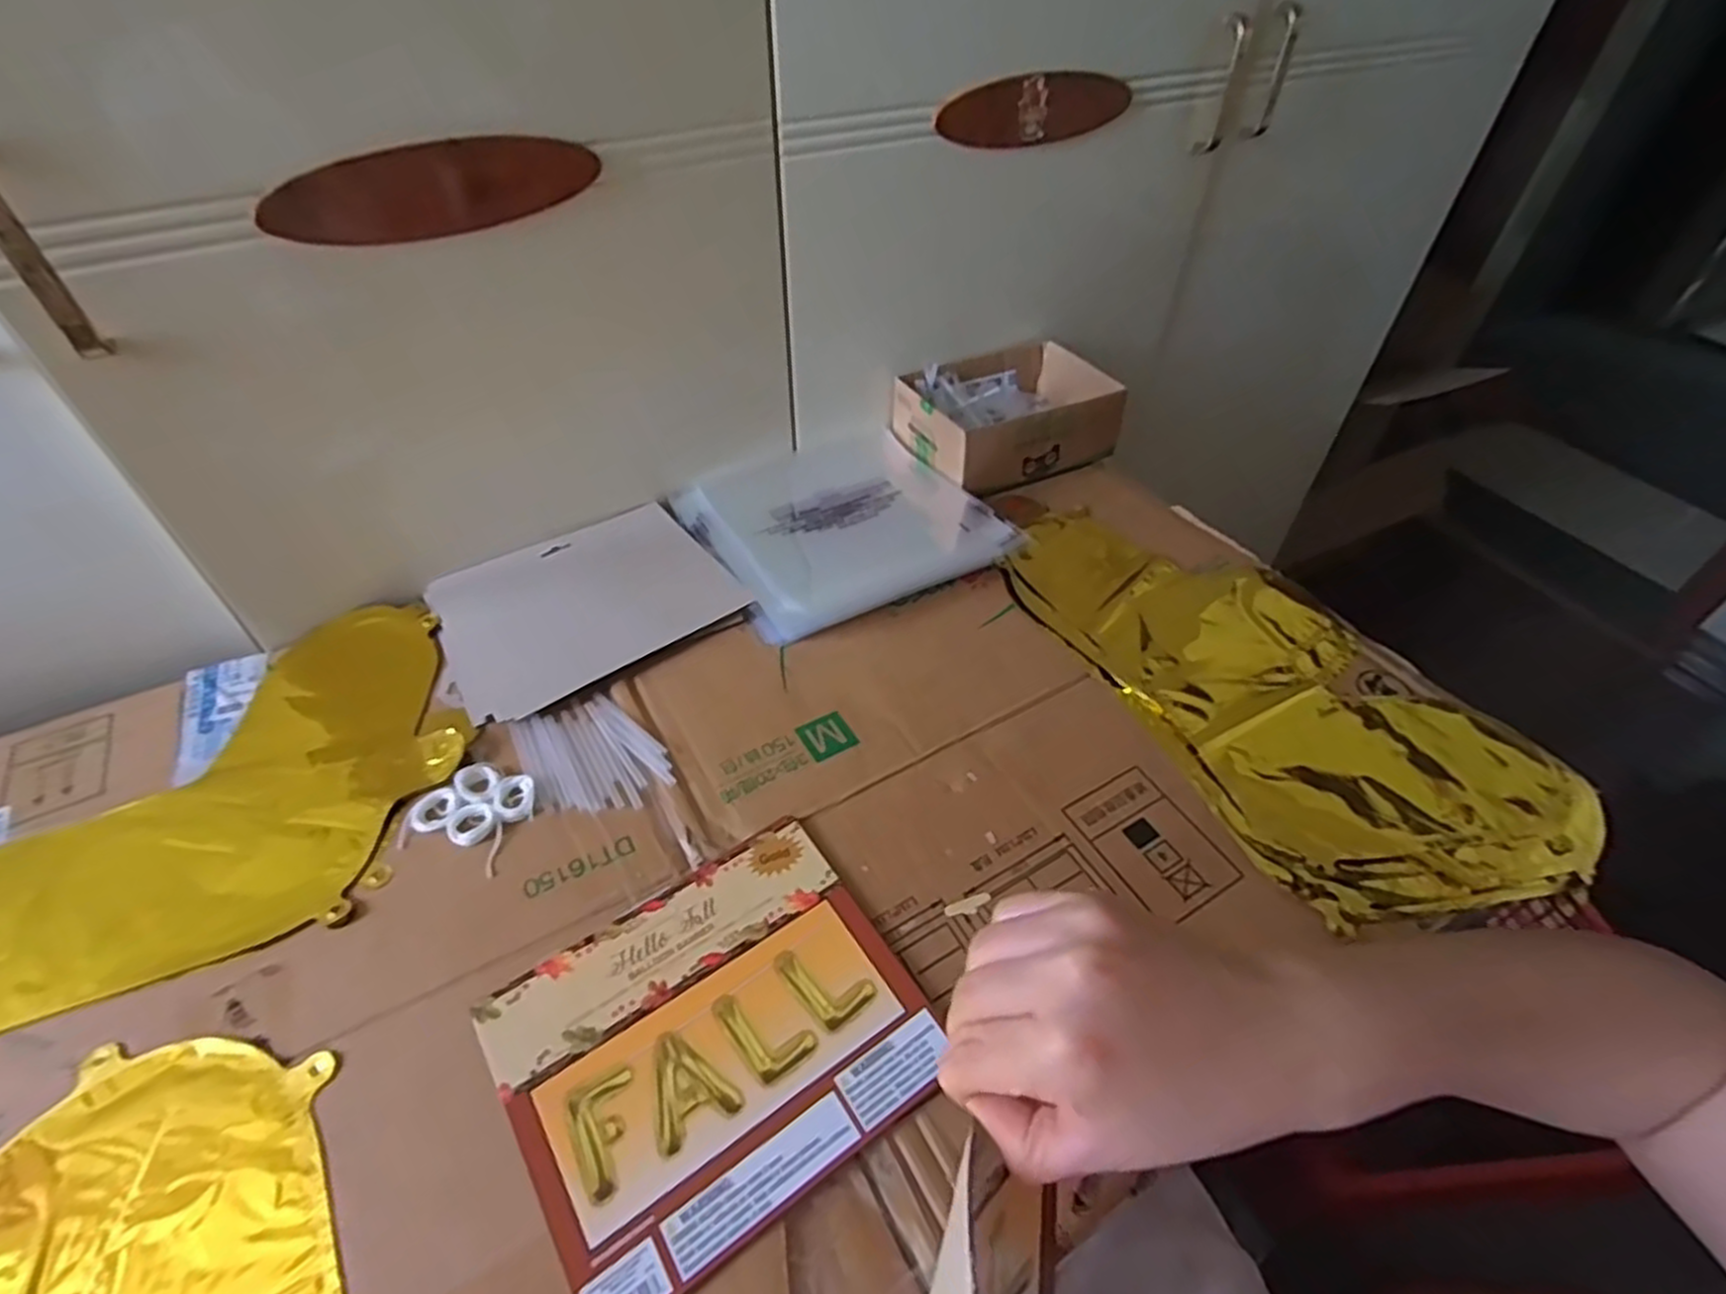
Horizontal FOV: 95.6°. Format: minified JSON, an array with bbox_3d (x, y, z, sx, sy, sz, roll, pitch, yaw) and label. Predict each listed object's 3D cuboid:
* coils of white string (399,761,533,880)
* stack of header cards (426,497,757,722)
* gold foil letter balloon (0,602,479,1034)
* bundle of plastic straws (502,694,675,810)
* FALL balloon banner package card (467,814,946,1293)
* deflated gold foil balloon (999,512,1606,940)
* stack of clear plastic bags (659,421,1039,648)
[{"bbox_3d":[-0.236,0.100,0.474,0.068,0.004,0.063,16,48,15],"label":"coils of white string"},{"bbox_3d":[-0.216,-0.039,0.608,0.204,0.012,0.170,-27,52,-24],"label":"stack of header cards"},{"bbox_3d":[-0.450,0.113,0.473,0.390,0.016,0.244,-24,51,-22],"label":"gold foil letter balloon"},{"bbox_3d":[-0.177,0.070,0.510,0.076,0.004,0.097,-26,52,-23],"label":"bundle of plastic straws"},{"bbox_3d":[-0.074,0.193,0.392,0.190,0.008,0.163,-27,52,-24],"label":"FALL balloon banner package card"},{"bbox_3d":[0.292,0.015,0.574,0.230,0.034,0.390,-19,49,-18],"label":"deflated gold foil balloon"},{"bbox_3d":[-0.021,-0.113,0.679,0.232,0.019,0.210,-22,50,-20],"label":"stack of clear plastic bags"}]

